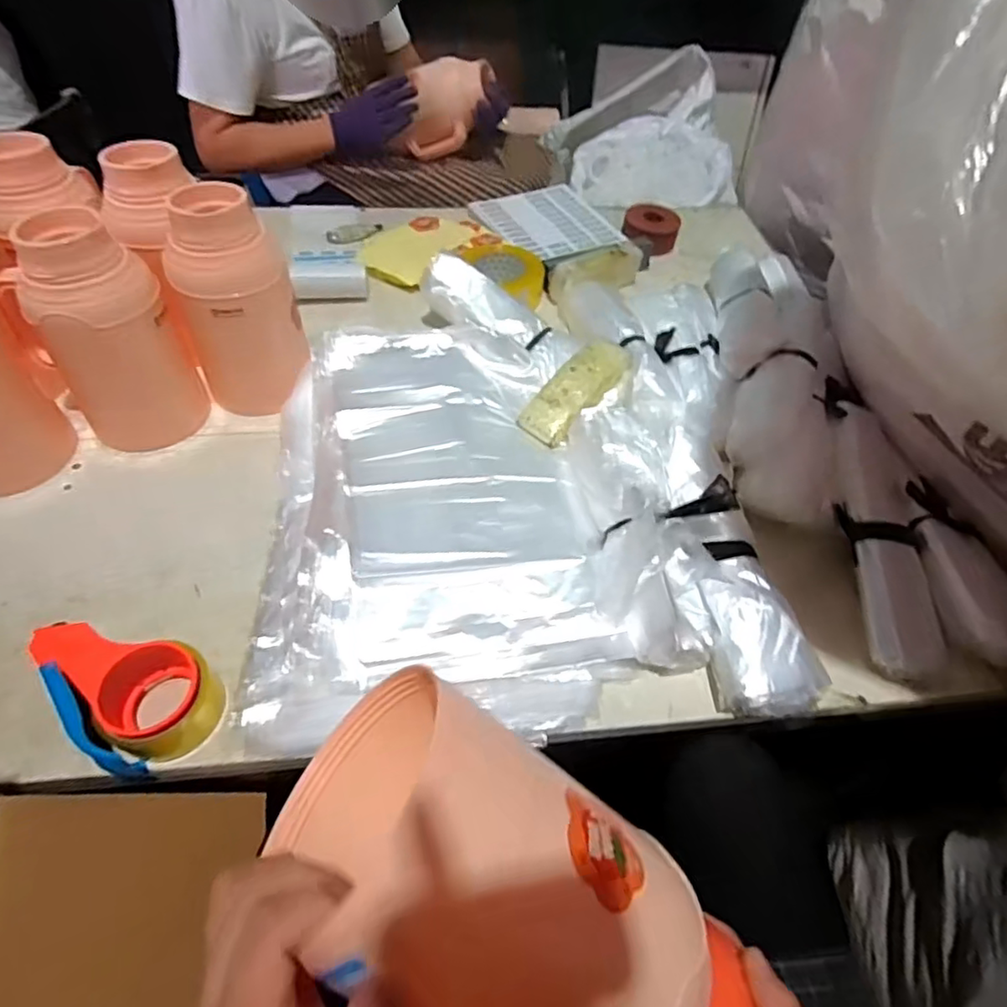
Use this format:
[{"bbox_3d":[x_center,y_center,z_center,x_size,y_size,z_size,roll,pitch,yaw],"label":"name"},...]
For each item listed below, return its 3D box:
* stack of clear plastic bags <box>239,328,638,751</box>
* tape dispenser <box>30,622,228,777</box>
[{"bbox_3d":[-0.081,-0.011,0.681,0.330,0.065,0.506,-2,52,-6],"label":"stack of clear plastic bags"},{"bbox_3d":[-0.319,0.153,0.536,0.103,0.061,0.136,-32,60,-26],"label":"tape dispenser"}]

